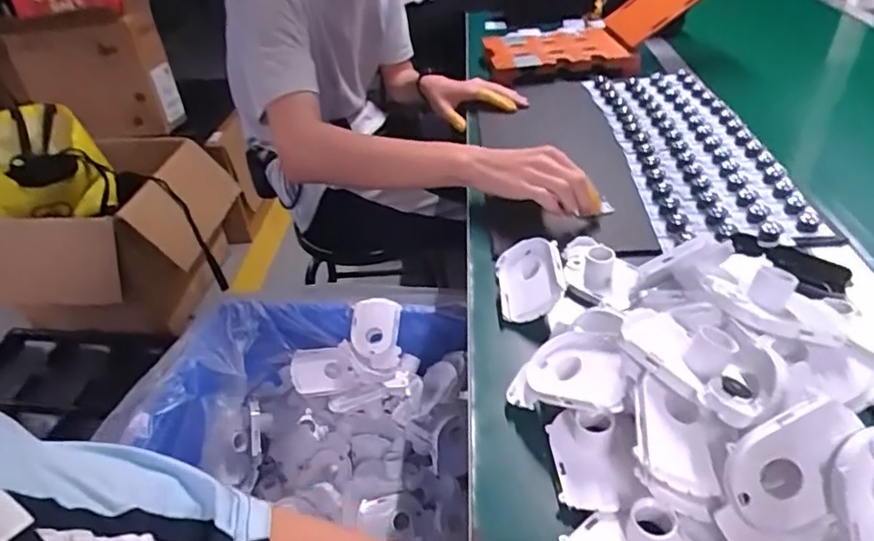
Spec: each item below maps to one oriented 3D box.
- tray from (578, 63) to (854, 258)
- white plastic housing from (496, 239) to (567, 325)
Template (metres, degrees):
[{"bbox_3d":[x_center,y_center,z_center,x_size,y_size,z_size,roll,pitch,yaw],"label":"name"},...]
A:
[{"bbox_3d":[0.321,-0.161,0.753,0.172,0.037,0.425,-5,38,1],"label":"tray"},{"bbox_3d":[0.091,0.007,0.566,0.070,0.029,0.094,-37,34,25],"label":"white plastic housing"}]

